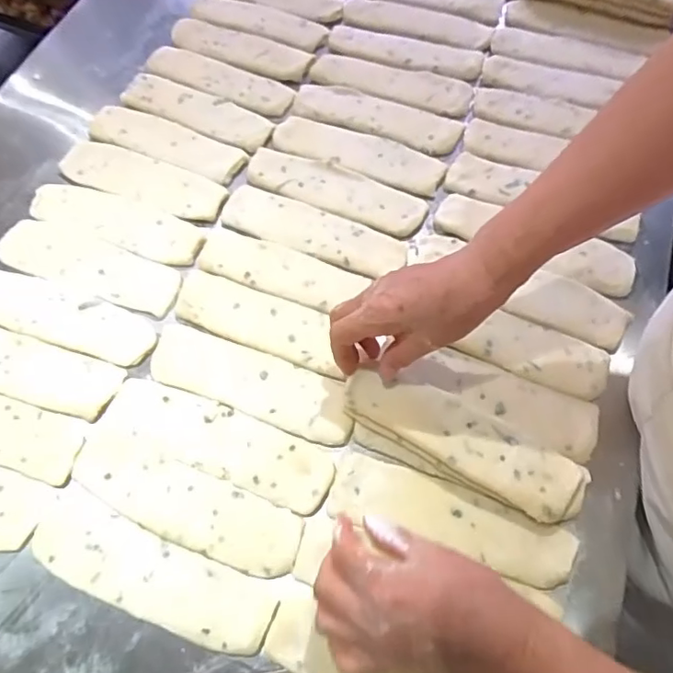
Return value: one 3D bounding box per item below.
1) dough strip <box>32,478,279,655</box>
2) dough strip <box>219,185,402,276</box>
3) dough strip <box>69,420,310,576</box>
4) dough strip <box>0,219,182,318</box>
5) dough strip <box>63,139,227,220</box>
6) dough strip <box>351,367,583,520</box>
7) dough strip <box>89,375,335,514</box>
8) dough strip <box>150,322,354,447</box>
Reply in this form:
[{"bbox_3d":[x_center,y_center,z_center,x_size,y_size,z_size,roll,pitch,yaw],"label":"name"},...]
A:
[{"bbox_3d":[-0.145,0.182,0.429,0.201,0.006,0.064,17,66,10],"label":"dough strip"},{"bbox_3d":[-0.026,-0.110,0.573,0.196,0.006,0.056,22,67,12],"label":"dough strip"},{"bbox_3d":[-0.128,0.135,0.452,0.204,0.008,0.059,22,67,12],"label":"dough strip"},{"bbox_3d":[-0.251,-0.075,0.557,0.191,0.007,0.062,19,66,11],"label":"dough strip"},{"bbox_3d":[-0.214,-0.174,0.604,0.188,0.008,0.057,19,66,11],"label":"dough strip"},{"bbox_3d":[0.105,0.086,0.454,0.202,0.018,0.062,25,68,10],"label":"dough strip"},{"bbox_3d":[-0.106,0.090,0.473,0.209,0.007,0.063,17,66,10],"label":"dough strip"},{"bbox_3d":[-0.079,0.040,0.497,0.199,0.010,0.060,19,66,10],"label":"dough strip"}]

